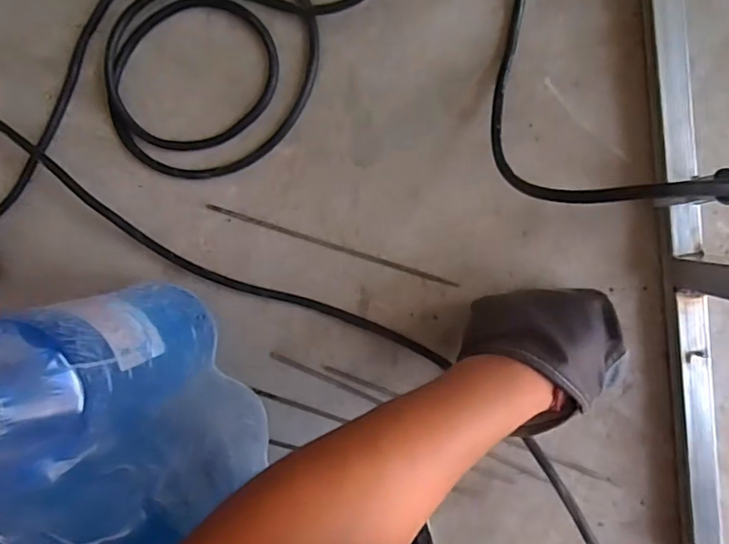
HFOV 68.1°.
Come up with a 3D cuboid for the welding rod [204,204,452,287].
[{"bbox_3d":[-0.031,-0.025,0.507,0.243,0.011,0.005,18,97,5],"label":"welding rod"}]

